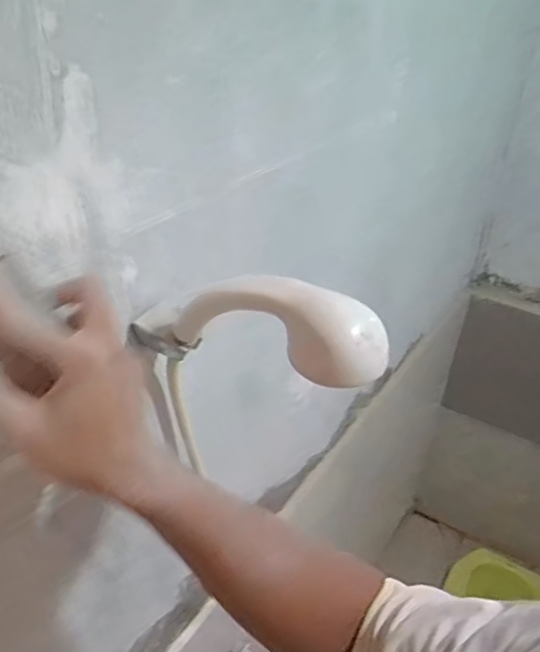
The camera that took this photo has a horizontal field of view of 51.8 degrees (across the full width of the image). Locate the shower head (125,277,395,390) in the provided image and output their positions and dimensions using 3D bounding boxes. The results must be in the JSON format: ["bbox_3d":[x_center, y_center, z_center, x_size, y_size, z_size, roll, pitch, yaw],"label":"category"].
[{"bbox_3d":[-0.006,-0.003,0.405,0.179,0.079,0.063,1,29,45],"label":"shower head"}]

